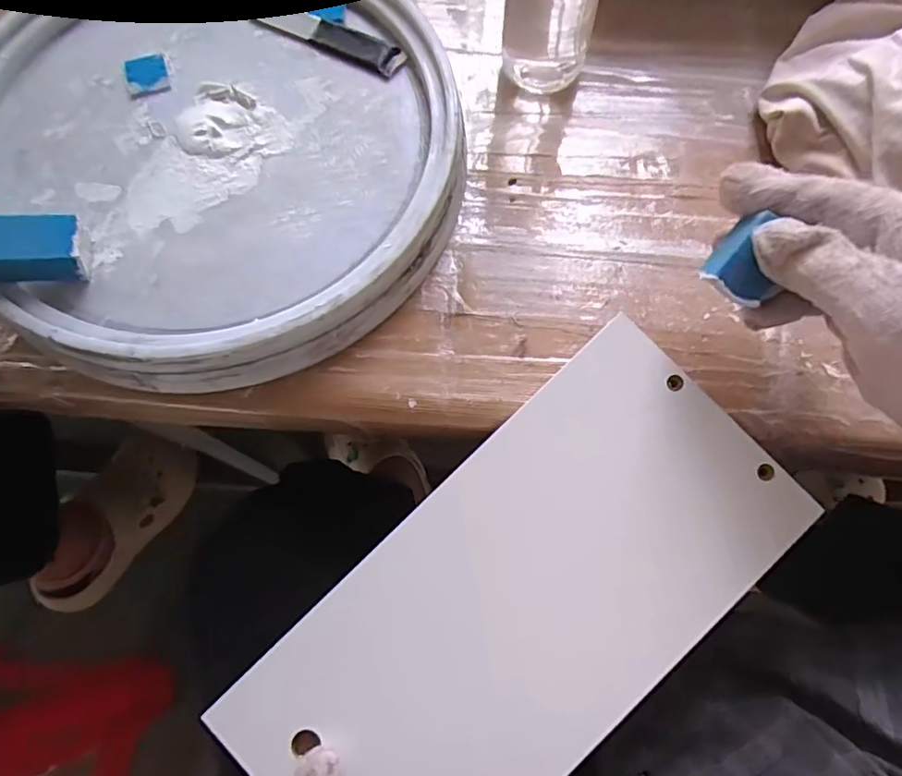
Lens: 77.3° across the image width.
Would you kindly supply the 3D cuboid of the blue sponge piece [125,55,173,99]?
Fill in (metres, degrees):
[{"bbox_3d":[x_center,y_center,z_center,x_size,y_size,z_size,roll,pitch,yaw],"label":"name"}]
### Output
[{"bbox_3d":[-0.183,-0.188,0.340,0.024,0.004,0.028,-16,73,-5],"label":"blue sponge piece"}]

